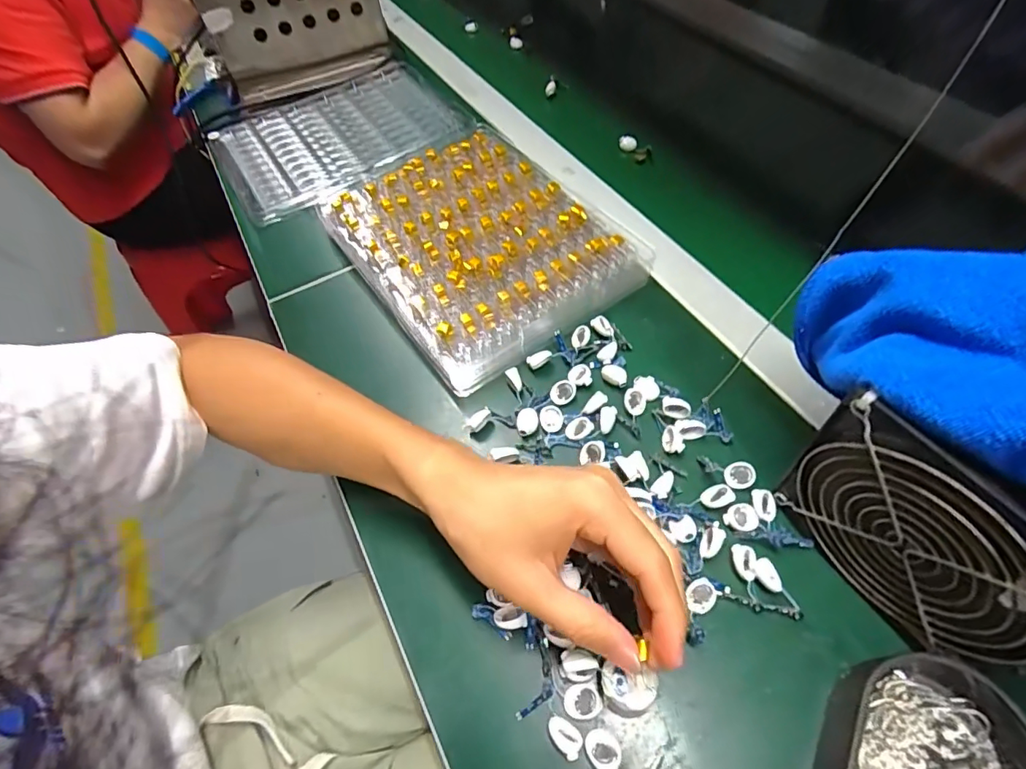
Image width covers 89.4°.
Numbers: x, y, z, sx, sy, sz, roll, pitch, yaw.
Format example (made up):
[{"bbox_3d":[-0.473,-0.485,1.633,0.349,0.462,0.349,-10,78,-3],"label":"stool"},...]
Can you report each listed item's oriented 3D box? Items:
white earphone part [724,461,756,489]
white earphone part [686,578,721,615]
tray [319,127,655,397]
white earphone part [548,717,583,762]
[{"bbox_3d":[0.142,0.058,0.326,0.018,0.008,0.017,-3,55,4],"label":"white earphone part"},{"bbox_3d":[0.106,0.118,0.290,0.018,0.005,0.016,-38,60,-19],"label":"white earphone part"},{"bbox_3d":[-0.032,-0.130,0.454,0.195,0.028,0.251,-32,58,-15],"label":"tray"},{"bbox_3d":[0.026,0.175,0.258,0.019,0.005,0.012,36,66,26],"label":"white earphone part"}]

